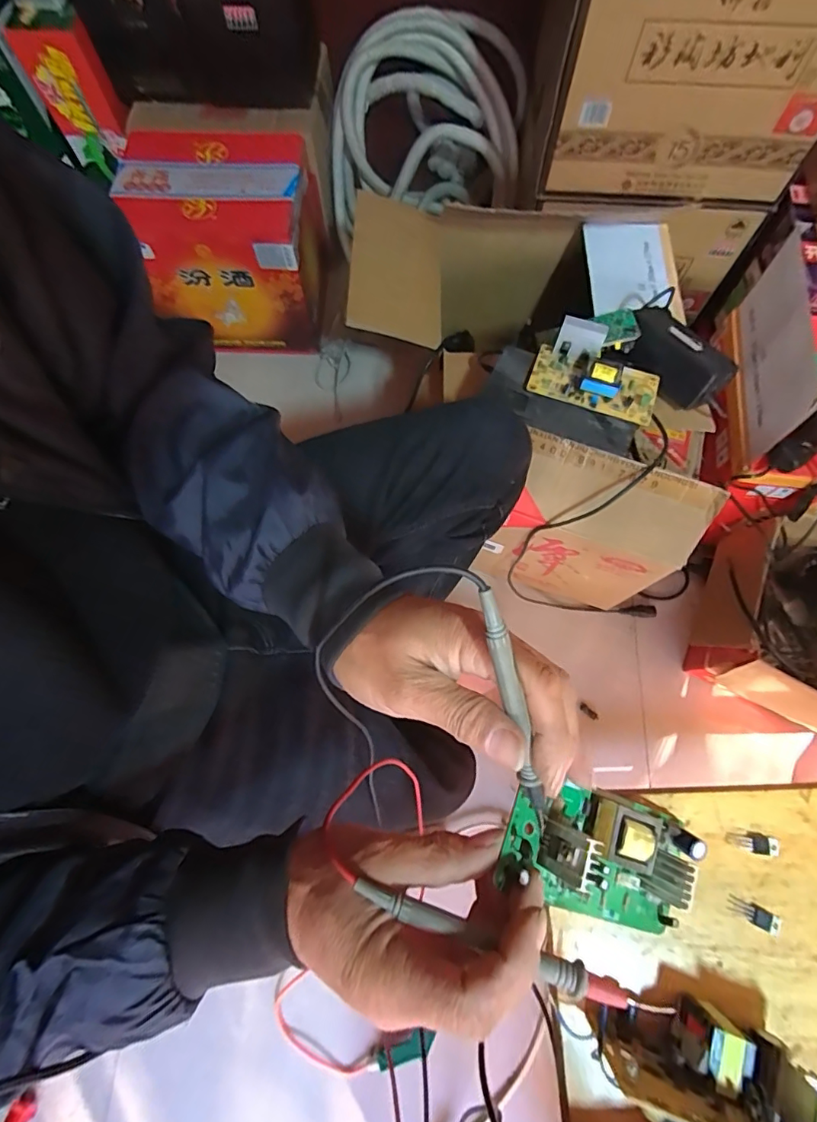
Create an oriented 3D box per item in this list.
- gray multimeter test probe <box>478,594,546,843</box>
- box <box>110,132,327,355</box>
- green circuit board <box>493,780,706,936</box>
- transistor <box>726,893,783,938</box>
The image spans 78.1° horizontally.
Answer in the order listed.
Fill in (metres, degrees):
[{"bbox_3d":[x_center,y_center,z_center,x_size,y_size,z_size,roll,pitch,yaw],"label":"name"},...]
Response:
[{"bbox_3d":[0.052,0.078,0.240,0.011,0.014,0.146,-17,111,-5],"label":"gray multimeter test probe"},{"bbox_3d":[-0.330,-0.617,0.999,0.293,0.284,0.260,6,71,3],"label":"box"},{"bbox_3d":[0.112,0.161,0.272,0.124,0.035,0.065,28,76,-17],"label":"green circuit board"},{"bbox_3d":[0.206,0.211,0.299,0.031,0.004,0.011,25,73,9],"label":"transistor"}]

